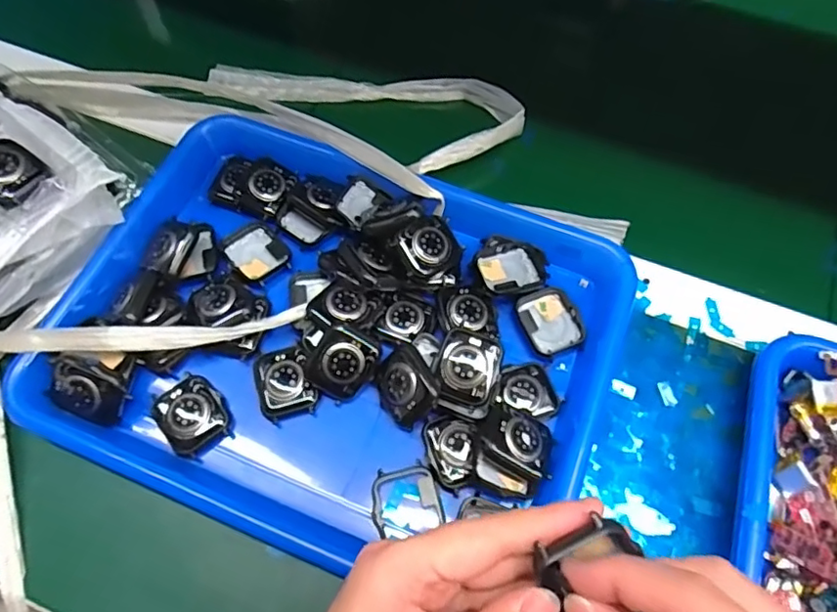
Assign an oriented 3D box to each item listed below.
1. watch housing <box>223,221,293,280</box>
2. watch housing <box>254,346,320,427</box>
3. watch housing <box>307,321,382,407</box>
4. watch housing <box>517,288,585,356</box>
[{"bbox_3d":[-0.111,-0.036,0.398,0.036,0.009,0.045,-42,72,-18],"label":"watch housing"},{"bbox_3d":[-0.083,0.048,0.357,0.034,0.013,0.043,-18,66,-8],"label":"watch housing"},{"bbox_3d":[-0.046,0.034,0.351,0.038,0.014,0.042,38,87,-17],"label":"watch housing"},{"bbox_3d":[0.085,0.010,0.375,0.036,0.011,0.041,-22,67,-10],"label":"watch housing"}]

